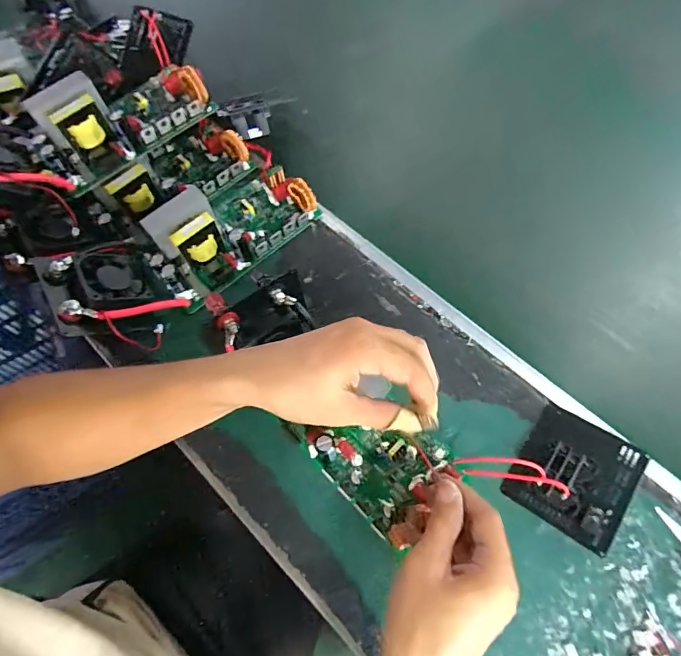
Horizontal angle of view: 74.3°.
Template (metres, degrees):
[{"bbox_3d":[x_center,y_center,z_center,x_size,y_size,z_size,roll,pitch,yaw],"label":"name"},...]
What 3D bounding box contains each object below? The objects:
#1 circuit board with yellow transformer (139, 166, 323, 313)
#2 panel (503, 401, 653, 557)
[{"bbox_3d":[-0.126,-0.120,0.492,0.180,0.049,0.115,-42,71,-17],"label":"circuit board with yellow transformer"},{"bbox_3d":[0.199,0.117,0.375,0.095,0.043,0.098,35,70,16],"label":"panel"}]

